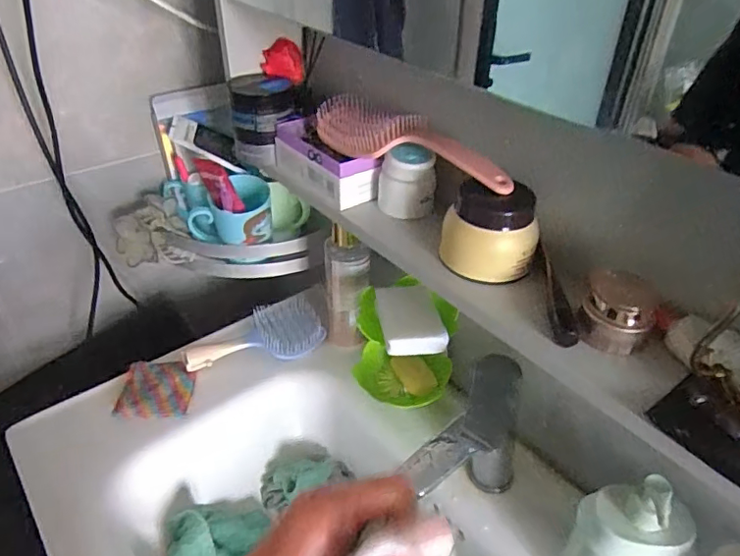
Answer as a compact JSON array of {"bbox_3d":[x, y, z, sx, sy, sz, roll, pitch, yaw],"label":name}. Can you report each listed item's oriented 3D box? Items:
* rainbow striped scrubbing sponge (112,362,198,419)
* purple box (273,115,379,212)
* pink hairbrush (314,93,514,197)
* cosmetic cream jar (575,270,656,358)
[{"bbox_3d":[-0.266,0.137,0.688,0.088,0.016,0.079,0,37,-2],"label":"rainbow striped scrubbing sponge"},{"bbox_3d":[-0.050,-0.121,0.580,0.048,0.052,0.134,-26,45,-32],"label":"purple box"},{"bbox_3d":[0.033,-0.123,0.511,0.224,0.033,0.062,31,46,33],"label":"pink hairbrush"},{"bbox_3d":[0.180,0.025,0.402,0.048,0.042,0.046,1,37,-1],"label":"cosmetic cream jar"}]

